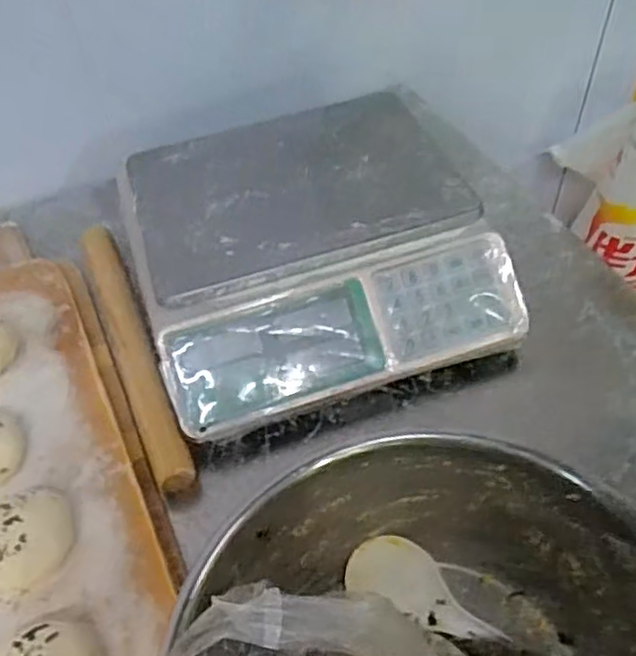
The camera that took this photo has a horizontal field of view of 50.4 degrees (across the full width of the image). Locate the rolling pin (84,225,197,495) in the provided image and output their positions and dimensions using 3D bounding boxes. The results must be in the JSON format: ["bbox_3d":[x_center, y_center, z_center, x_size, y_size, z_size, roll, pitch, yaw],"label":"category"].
[{"bbox_3d":[-0.184,0.008,0.655,0.036,0.035,0.333,-19,51,-15],"label":"rolling pin"}]

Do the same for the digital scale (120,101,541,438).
[{"bbox_3d":[-0.011,-0.086,0.663,0.320,0.091,0.311,-16,51,-12],"label":"digital scale"}]

